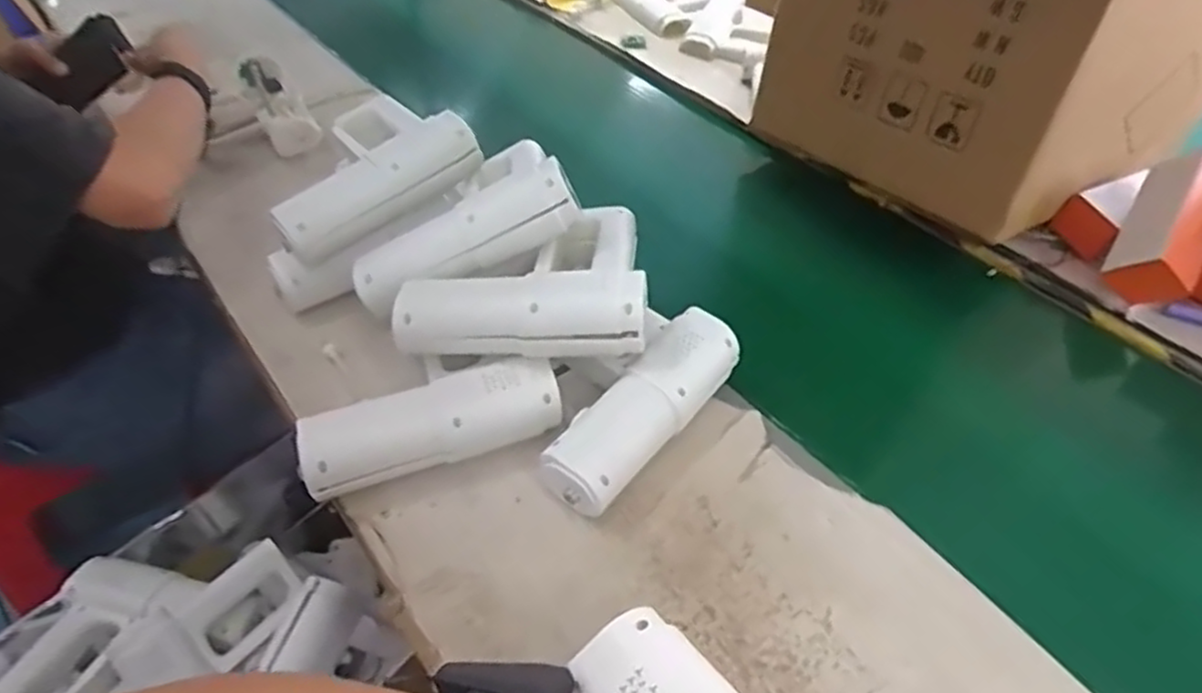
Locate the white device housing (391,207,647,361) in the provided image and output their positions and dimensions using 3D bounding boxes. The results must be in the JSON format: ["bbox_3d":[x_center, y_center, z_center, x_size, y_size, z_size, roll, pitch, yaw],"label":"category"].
[{"bbox_3d":[-0.060,-0.068,0.652,0.205,0.054,0.178,5,44,3],"label":"white device housing"}]

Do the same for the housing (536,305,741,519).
[{"bbox_3d":[0.038,0.055,0.623,0.065,0.067,0.212,30,51,26],"label":"housing"}]

